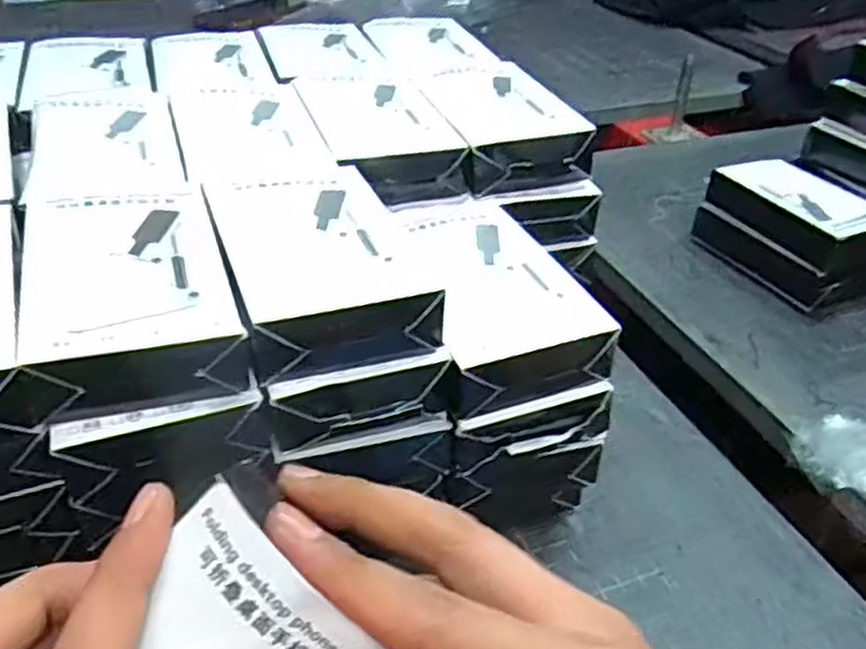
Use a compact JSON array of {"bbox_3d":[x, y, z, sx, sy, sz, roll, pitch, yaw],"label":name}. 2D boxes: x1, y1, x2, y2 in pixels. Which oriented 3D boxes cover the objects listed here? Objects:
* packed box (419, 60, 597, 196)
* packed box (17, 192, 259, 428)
[{"bbox_3d":[0.035,-0.116,0.447,0.070,0.028,0.113,-9,37,-16],"label":"packed box"},{"bbox_3d":[-0.114,-0.012,0.296,0.070,0.029,0.103,-12,38,-20],"label":"packed box"}]

